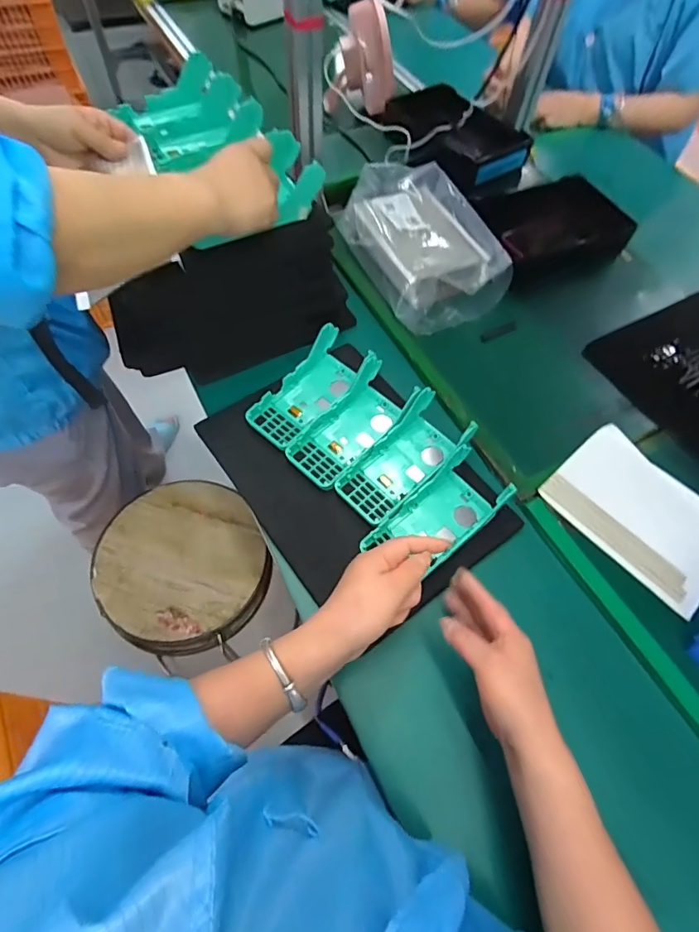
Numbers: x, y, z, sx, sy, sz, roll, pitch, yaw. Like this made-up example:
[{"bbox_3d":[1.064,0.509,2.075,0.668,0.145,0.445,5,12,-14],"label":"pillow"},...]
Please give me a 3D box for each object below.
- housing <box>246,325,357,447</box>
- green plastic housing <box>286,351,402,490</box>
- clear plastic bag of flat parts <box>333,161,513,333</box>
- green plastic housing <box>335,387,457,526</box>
[{"bbox_3d":[-0.052,-0.100,0.600,0.074,0.051,0.158,38,63,19],"label":"housing"},{"bbox_3d":[0.002,-0.057,0.573,0.071,0.050,0.165,37,62,18],"label":"green plastic housing"},{"bbox_3d":[0.108,-0.347,0.722,0.191,0.063,0.300,-14,59,-12],"label":"clear plastic bag of flat parts"},{"bbox_3d":[0.061,-0.011,0.559,0.075,0.054,0.159,37,62,18],"label":"green plastic housing"}]

